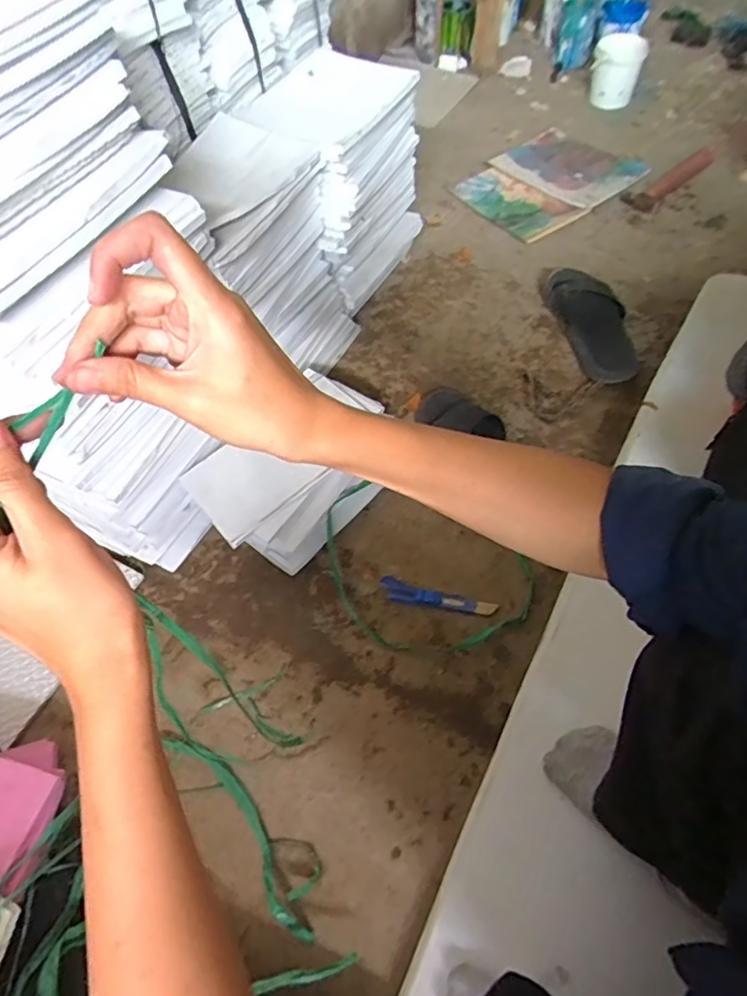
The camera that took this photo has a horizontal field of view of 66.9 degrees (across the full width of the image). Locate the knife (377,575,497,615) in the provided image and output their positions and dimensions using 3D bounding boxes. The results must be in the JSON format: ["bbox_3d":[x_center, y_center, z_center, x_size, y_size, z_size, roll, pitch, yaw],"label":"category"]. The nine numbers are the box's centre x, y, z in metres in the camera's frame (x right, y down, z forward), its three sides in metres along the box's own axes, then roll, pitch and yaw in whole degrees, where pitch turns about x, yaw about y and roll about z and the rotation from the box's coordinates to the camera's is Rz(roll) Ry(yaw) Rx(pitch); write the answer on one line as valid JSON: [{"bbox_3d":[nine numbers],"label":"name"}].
[{"bbox_3d":[0.087,0.138,0.773,0.159,0.010,0.032,13,59,11],"label":"knife"}]

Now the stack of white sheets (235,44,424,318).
[{"bbox_3d":[-0.072,-0.560,1.019,0.214,0.303,0.289,24,61,17],"label":"stack of white sheets"}]

